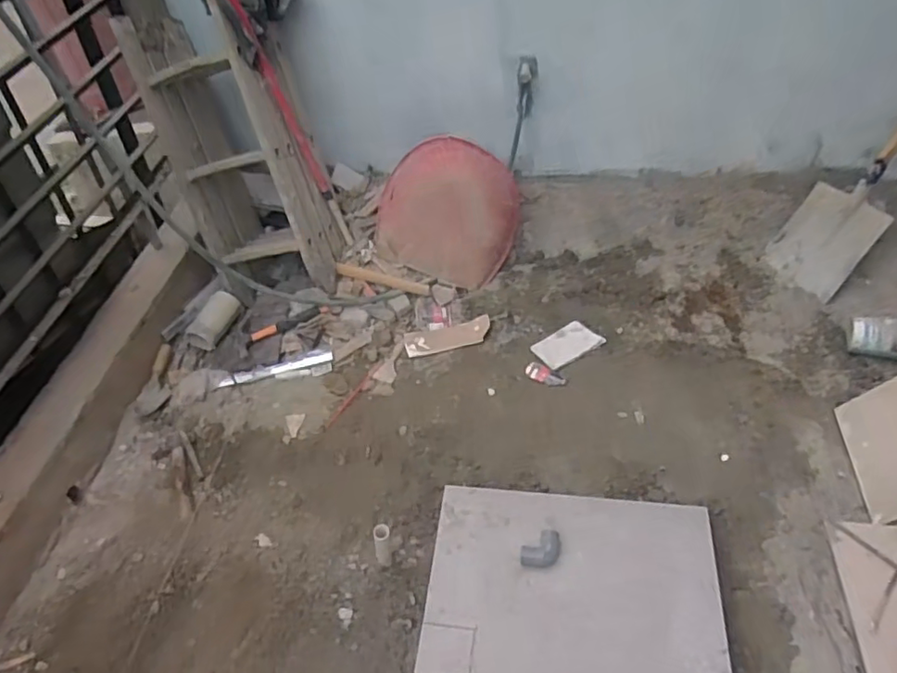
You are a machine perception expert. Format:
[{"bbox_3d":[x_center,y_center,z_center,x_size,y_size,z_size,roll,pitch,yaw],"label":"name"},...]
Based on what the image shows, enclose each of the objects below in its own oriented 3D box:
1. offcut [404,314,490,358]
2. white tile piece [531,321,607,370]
[{"bbox_3d":[-0.001,0.001,1.814,0.254,0.012,0.089,-13,54,0],"label":"offcut"},{"bbox_3d":[0.344,0.021,1.766,0.188,0.011,0.106,-27,62,-12],"label":"white tile piece"}]

